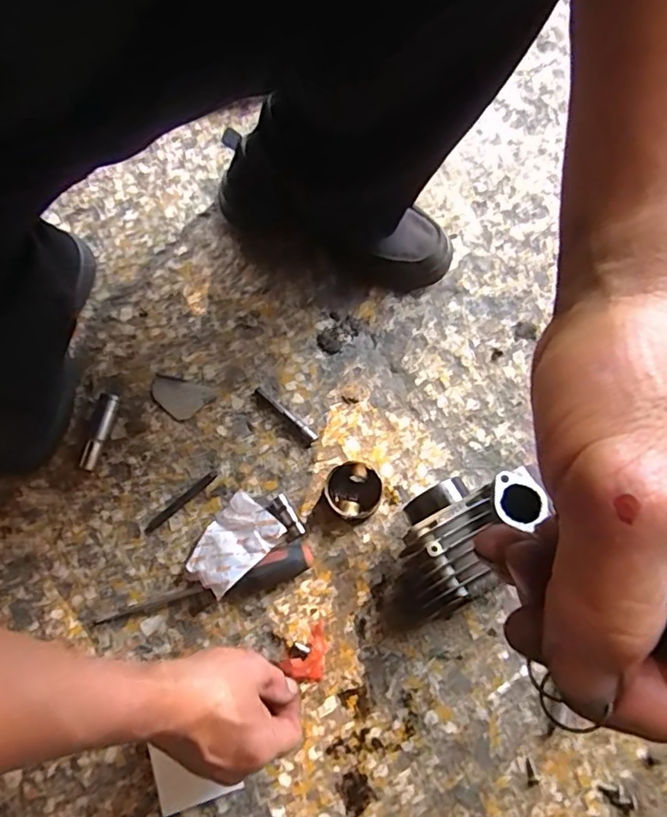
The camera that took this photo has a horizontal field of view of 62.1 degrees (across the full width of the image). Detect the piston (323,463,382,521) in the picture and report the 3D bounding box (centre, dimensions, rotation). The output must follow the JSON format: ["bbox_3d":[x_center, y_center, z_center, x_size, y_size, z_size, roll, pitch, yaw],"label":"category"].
[{"bbox_3d":[0.018,0.078,0.519,0.048,0.033,0.051,1,71,-2],"label":"piston"}]

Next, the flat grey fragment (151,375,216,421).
[{"bbox_3d":[-0.156,-0.010,0.563,0.062,0.004,0.040,14,71,3],"label":"flat grey fragment"}]

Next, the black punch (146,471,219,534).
[{"bbox_3d":[-0.146,0.089,0.530,0.082,0.004,0.009,-41,77,-14],"label":"black punch"}]

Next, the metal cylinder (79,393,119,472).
[{"bbox_3d":[-0.229,0.023,0.542,0.015,0.019,0.076,12,71,2],"label":"metal cylinder"}]

